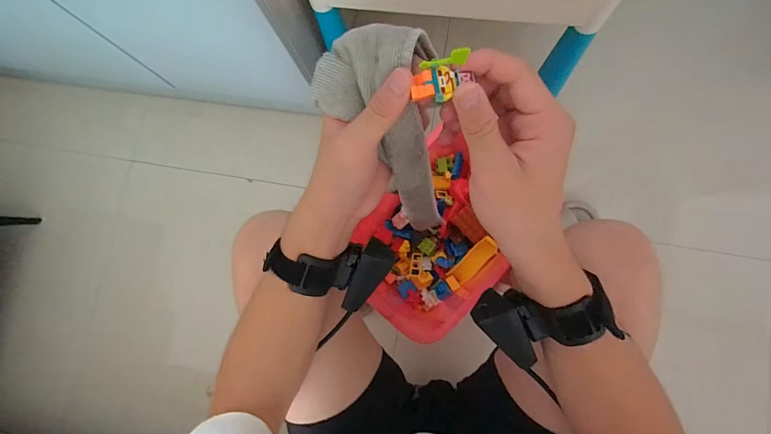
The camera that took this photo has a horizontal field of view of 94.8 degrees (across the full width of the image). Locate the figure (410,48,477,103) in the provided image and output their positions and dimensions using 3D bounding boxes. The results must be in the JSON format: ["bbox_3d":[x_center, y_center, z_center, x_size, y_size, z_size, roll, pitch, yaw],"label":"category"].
[{"bbox_3d":[0.034,-0.084,0.216,0.036,0.018,0.022,-10,82,5],"label":"figure"}]

